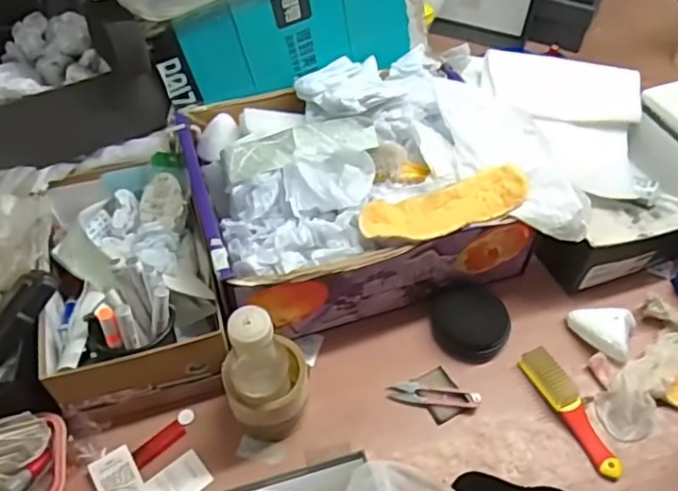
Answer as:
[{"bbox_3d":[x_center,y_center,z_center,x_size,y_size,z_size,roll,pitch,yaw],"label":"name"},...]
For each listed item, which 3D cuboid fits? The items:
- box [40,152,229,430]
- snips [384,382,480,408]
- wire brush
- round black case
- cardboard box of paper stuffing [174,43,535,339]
[{"bbox_3d":[-0.252,0.031,0.727,0.178,0.144,0.312,-12,51,-11],"label":"box"},{"bbox_3d":[0.110,0.174,0.703,0.103,0.014,0.024,9,50,6],"label":"snips"},{"bbox_3d":[0.264,0.182,0.686,0.035,0.028,0.155,-21,53,-18],"label":"wire brush"},{"bbox_3d":[0.162,0.095,0.759,0.083,0.034,0.099,-24,54,-20],"label":"round black case"},{"bbox_3d":[0.012,-0.082,0.788,0.381,0.157,0.315,-15,52,-13],"label":"cardboard box of paper stuffing"}]

